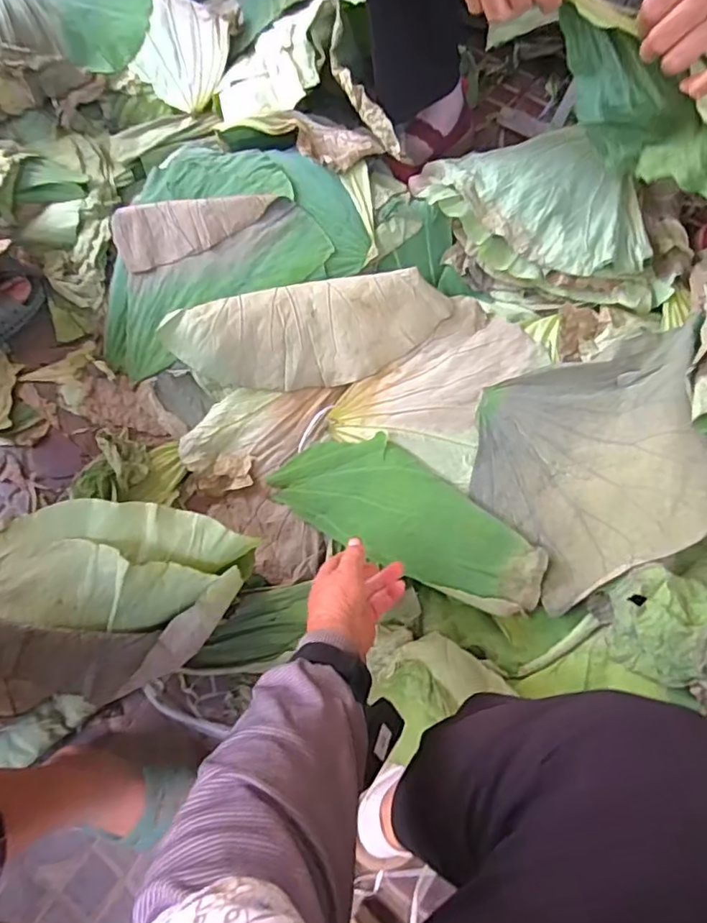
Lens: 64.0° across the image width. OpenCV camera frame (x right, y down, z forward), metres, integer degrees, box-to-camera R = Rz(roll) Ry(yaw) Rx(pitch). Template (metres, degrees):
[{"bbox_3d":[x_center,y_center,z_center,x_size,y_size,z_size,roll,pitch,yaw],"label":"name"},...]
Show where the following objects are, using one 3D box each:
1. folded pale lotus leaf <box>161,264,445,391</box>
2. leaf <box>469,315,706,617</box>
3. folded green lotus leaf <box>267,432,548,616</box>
[{"bbox_3d":[-0.053,-0.162,0.723,0.348,0.047,0.123,-9,68,-3],"label":"folded pale lotus leaf"},{"bbox_3d":[0.266,-0.005,0.610,0.251,0.085,0.281,-10,68,-3],"label":"leaf"},{"bbox_3d":[0.060,0.061,0.646,0.318,0.030,0.122,29,88,16],"label":"folded green lotus leaf"}]

